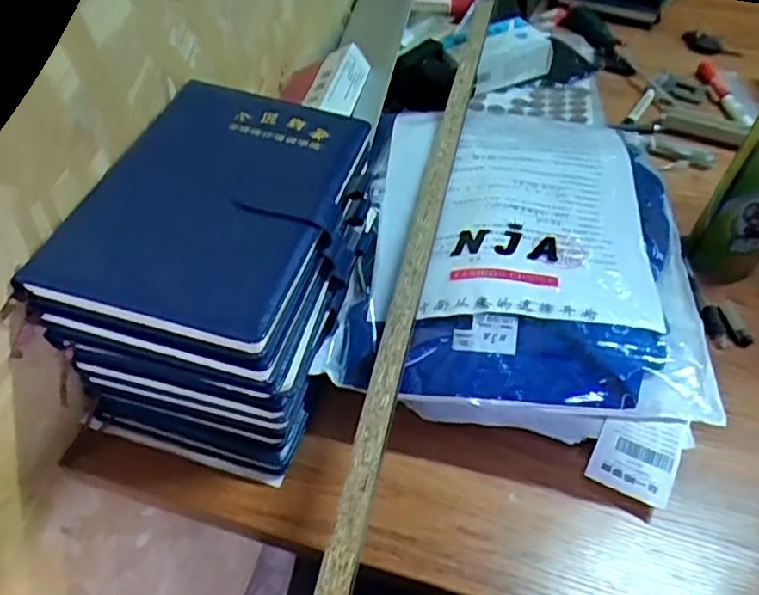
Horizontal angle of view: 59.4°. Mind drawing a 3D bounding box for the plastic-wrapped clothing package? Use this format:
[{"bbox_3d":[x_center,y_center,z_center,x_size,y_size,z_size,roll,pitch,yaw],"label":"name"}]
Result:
[{"bbox_3d":[0.122,-0.035,0.570,0.280,0.101,0.350,11,49,3],"label":"plastic-wrapped clothing package"}]

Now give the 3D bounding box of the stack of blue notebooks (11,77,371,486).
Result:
[{"bbox_3d":[-0.105,-0.016,0.481,0.160,0.170,0.214,16,50,7],"label":"stack of blue notebooks"}]

